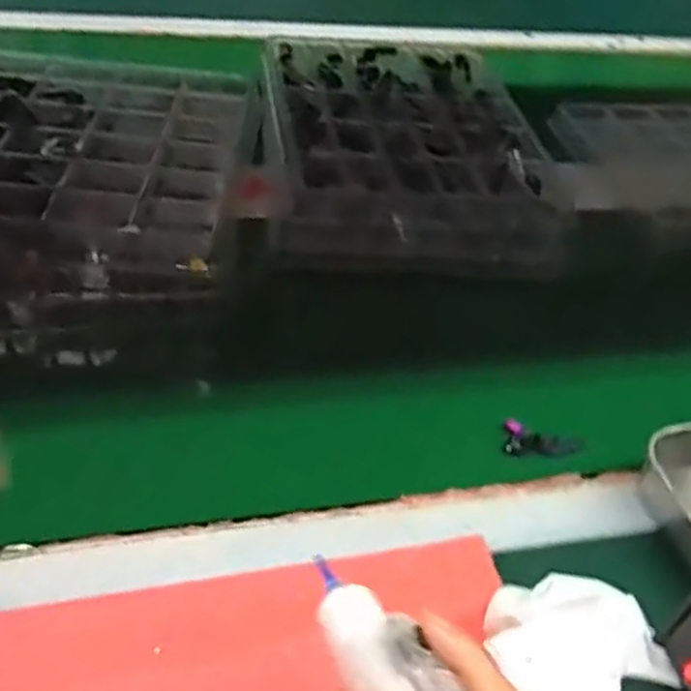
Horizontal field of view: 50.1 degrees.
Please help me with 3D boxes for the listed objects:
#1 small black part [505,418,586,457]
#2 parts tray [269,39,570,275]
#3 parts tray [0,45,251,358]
[{"bbox_3d":[0.132,0.064,0.491,0.052,0.009,0.020,10,44,1],"label":"small black part"},{"bbox_3d":[0.053,-0.187,0.687,0.246,0.064,0.289,2,45,-8],"label":"parts tray"},{"bbox_3d":[-0.231,-0.120,0.586,0.291,0.093,0.288,6,44,-4],"label":"parts tray"}]

